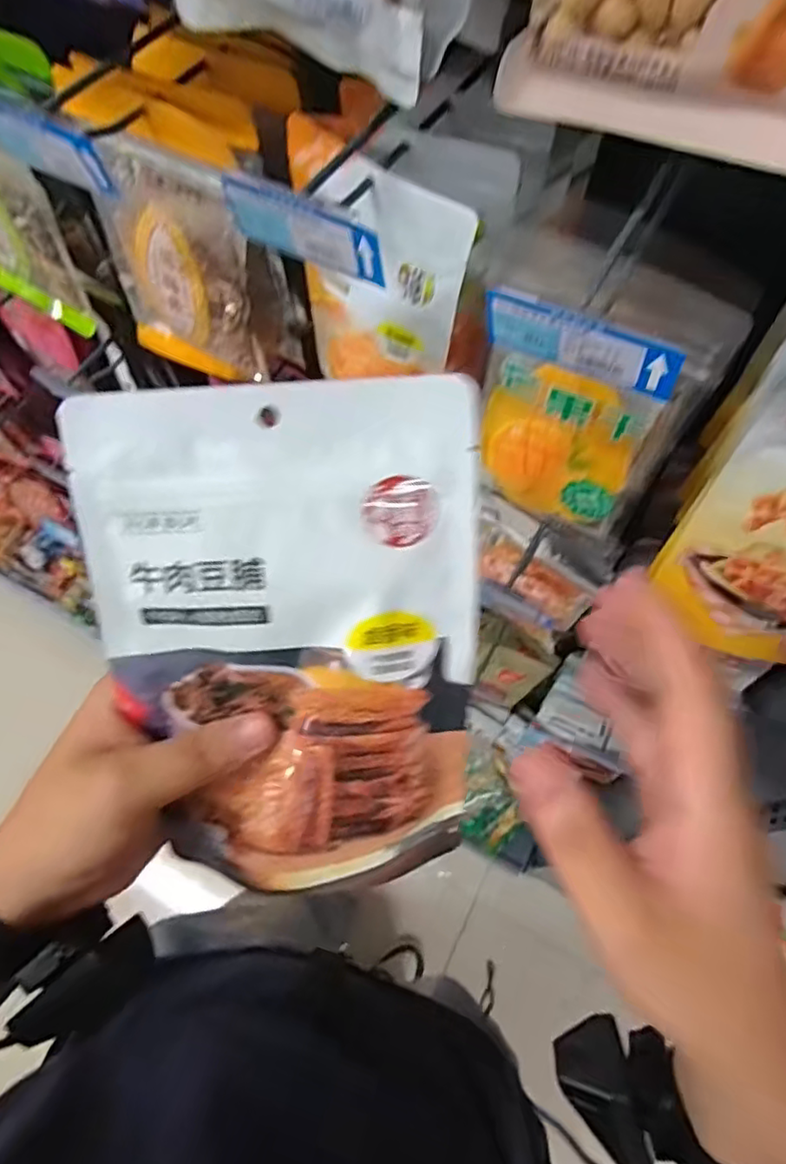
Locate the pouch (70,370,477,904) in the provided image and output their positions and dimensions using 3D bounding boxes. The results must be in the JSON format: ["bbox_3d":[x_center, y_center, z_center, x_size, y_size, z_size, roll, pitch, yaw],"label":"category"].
[{"bbox_3d":[-0.042,0.033,0.269,0.152,0.020,0.219,-2,106,2],"label":"pouch"}]

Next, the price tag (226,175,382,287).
[{"bbox_3d":[-0.049,-0.194,0.347,0.096,0.035,0.008,26,68,13],"label":"price tag"}]

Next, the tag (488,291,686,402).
[{"bbox_3d":[0.094,-0.119,0.316,0.099,0.036,0.007,28,68,14],"label":"tag"}]

